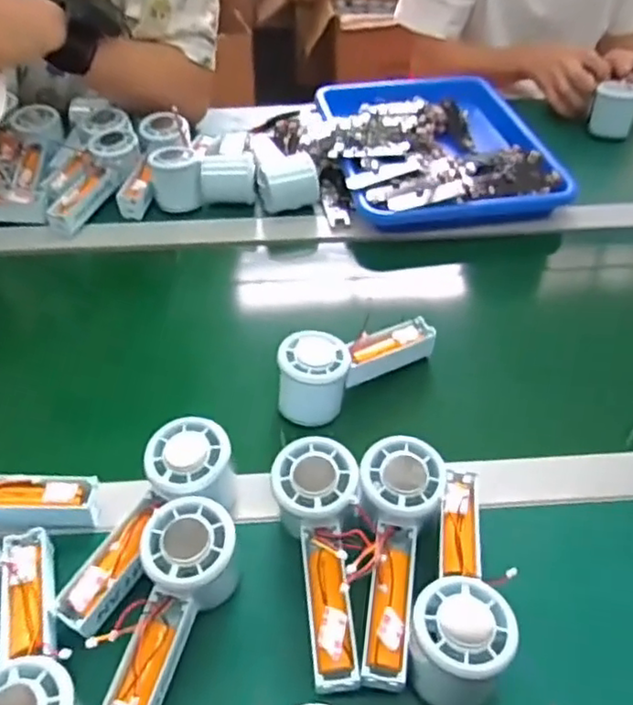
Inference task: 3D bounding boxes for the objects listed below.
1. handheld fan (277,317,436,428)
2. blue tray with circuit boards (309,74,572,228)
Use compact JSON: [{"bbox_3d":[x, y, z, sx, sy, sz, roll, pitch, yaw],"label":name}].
[{"bbox_3d":[0.036,0.003,0.540,0.147,0.063,0.048,-27,51,-24],"label":"handheld fan"},{"bbox_3d":[0.132,-0.268,0.795,0.260,0.055,0.315,-6,45,-6],"label":"blue tray with circuit boards"}]

